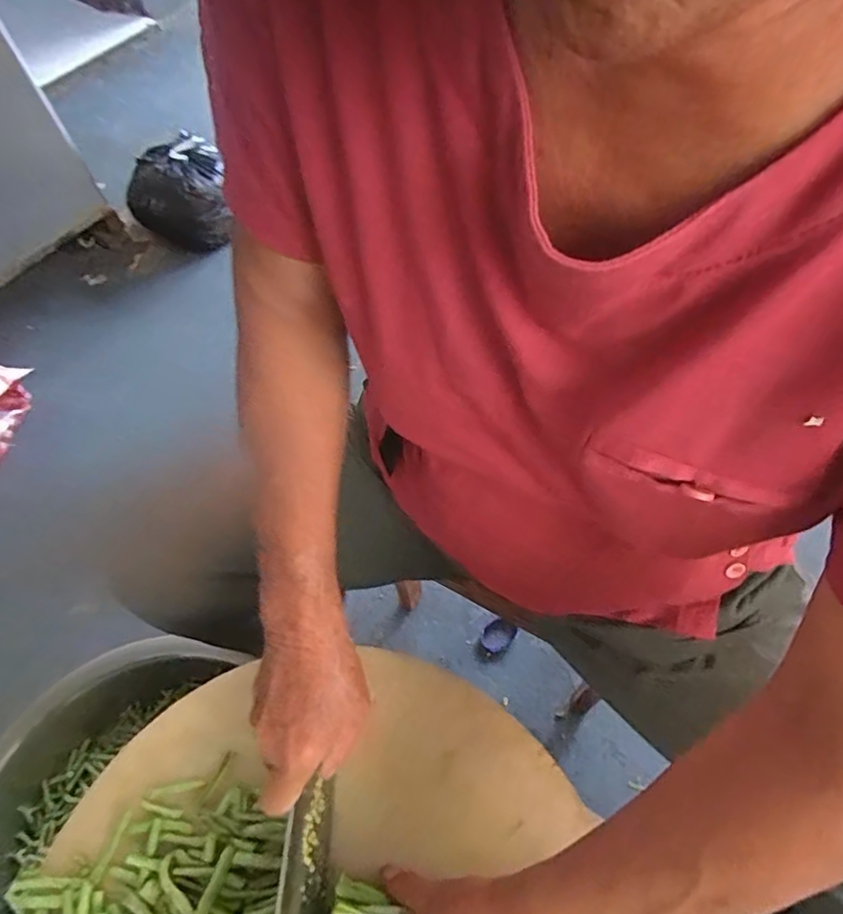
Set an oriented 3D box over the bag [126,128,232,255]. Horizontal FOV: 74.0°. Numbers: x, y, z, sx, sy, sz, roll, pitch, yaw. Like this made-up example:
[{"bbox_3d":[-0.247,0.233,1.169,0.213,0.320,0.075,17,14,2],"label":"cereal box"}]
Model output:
[{"bbox_3d":[-0.574,-0.628,1.358,0.241,0.186,0.196,-32,63,-14],"label":"bag"}]

